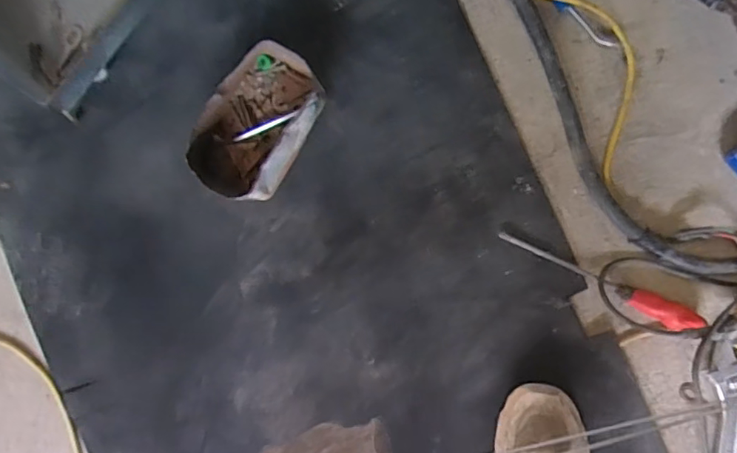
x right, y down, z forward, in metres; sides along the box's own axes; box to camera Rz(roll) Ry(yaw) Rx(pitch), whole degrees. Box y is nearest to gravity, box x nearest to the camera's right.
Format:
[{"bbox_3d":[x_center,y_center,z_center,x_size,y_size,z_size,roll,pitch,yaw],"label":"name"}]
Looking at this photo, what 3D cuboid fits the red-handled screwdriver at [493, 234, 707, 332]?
[{"bbox_3d":[0.279,0.070,0.634,0.251,0.025,0.029,23,94,4],"label":"red-handled screwdriver"}]

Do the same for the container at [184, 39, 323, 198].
[{"bbox_3d":[-0.137,-0.128,0.639,0.113,0.062,0.183,34,95,3],"label":"container"}]

